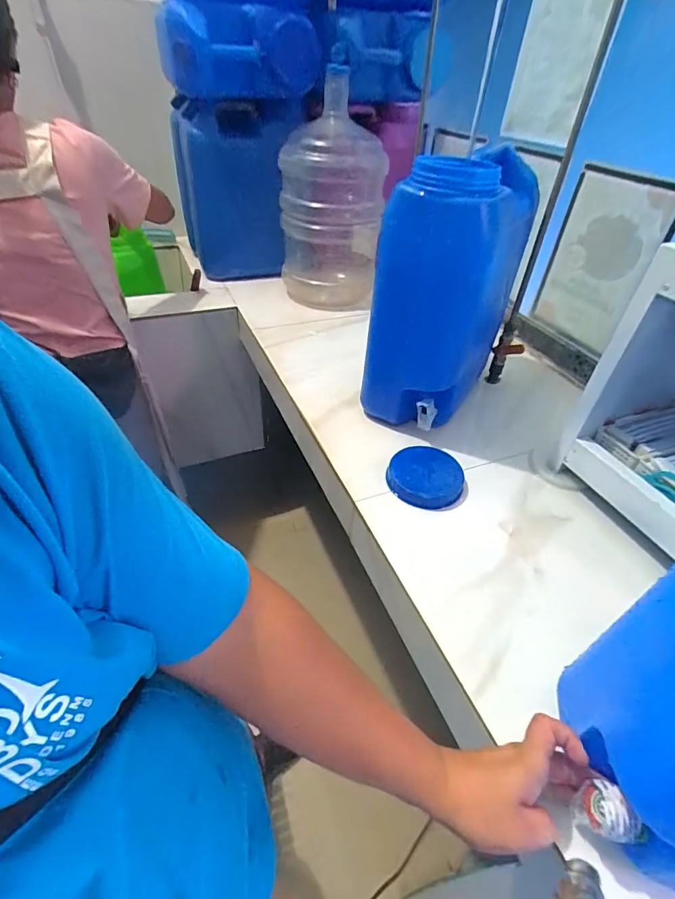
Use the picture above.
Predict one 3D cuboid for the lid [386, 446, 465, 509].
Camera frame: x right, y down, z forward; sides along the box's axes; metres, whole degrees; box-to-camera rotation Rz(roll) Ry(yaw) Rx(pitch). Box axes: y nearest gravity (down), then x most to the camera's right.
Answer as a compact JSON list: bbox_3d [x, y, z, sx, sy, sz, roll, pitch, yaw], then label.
[{"bbox_3d":[0.141,0.041,0.701,0.117,0.026,0.112,10,42,7],"label":"lid"}]

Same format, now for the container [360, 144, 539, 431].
[{"bbox_3d":[0.177,-0.255,0.735,0.203,0.397,0.253,17,43,14],"label":"container"}]

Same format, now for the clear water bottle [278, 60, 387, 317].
[{"bbox_3d":[-0.022,-0.635,1.145,0.247,0.443,0.279,-1,41,-6],"label":"clear water bottle"}]

